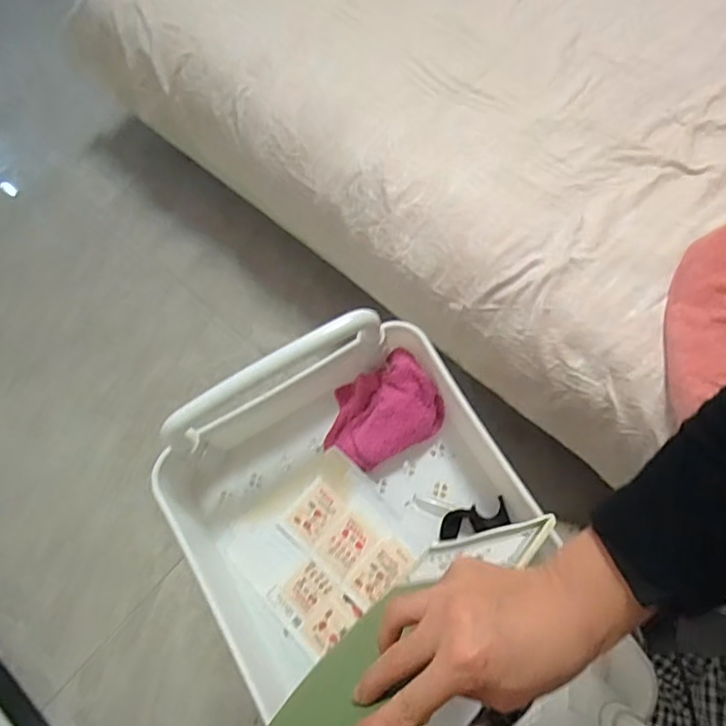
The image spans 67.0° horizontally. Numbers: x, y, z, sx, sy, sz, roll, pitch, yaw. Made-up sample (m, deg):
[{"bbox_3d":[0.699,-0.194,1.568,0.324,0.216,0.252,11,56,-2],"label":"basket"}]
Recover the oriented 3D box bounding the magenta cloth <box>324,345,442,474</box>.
[{"bbox_3d":[0.017,0.049,0.551,0.121,0.041,0.090,-28,73,-8],"label":"magenta cloth"}]

